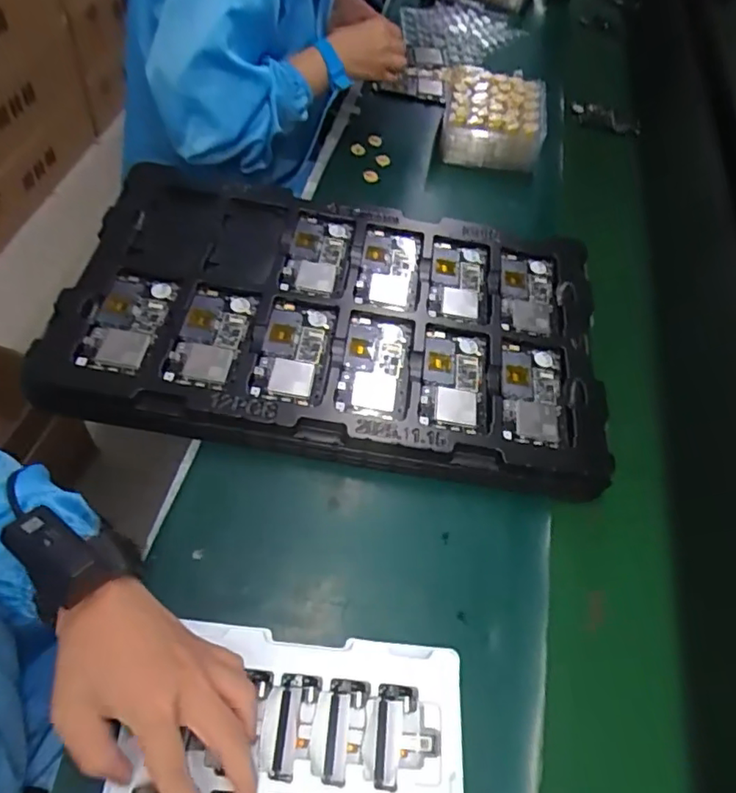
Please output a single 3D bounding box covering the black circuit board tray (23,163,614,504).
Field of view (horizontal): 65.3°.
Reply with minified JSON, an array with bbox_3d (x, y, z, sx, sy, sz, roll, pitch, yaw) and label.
[{"bbox_3d":[-0.031,-0.082,0.645,0.563,0.078,0.331,12,57,-5],"label":"black circuit board tray"}]

